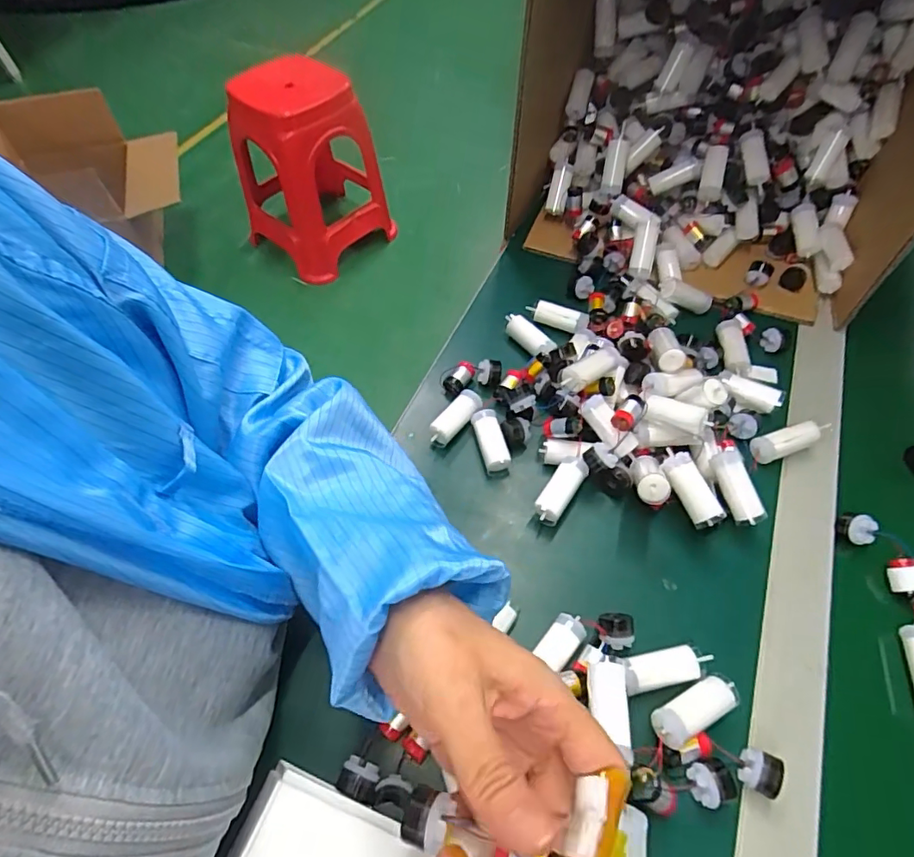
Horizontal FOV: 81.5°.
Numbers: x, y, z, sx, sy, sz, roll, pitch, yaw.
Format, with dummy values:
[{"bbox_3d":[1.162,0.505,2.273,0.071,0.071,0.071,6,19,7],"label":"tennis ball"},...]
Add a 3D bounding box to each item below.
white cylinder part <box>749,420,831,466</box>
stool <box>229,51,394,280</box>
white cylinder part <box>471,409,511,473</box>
[{"bbox_3d":[0.264,0.008,0.417,0.064,0.017,0.021,-14,58,-8],"label":"white cylinder part"},{"bbox_3d":[-0.421,-0.746,1.516,0.334,0.448,0.364,35,64,21],"label":"stool"},{"bbox_3d":[0.026,0.011,0.420,0.021,0.019,0.048,-14,58,-8],"label":"white cylinder part"}]

